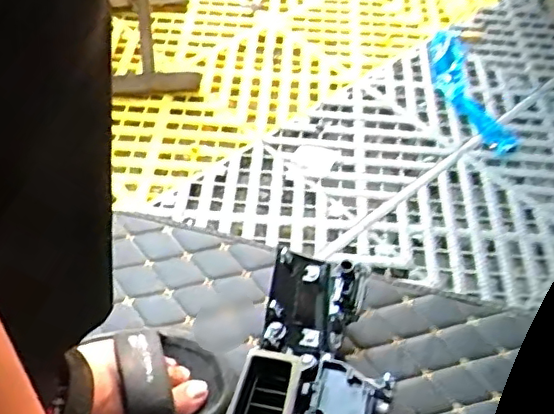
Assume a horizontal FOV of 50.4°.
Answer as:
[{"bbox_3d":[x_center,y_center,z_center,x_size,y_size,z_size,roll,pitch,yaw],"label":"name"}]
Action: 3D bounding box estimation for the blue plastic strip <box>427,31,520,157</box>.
[{"bbox_3d":[0.284,-0.181,0.902,0.075,0.011,0.274,-7,52,-9],"label":"blue plastic strip"}]

